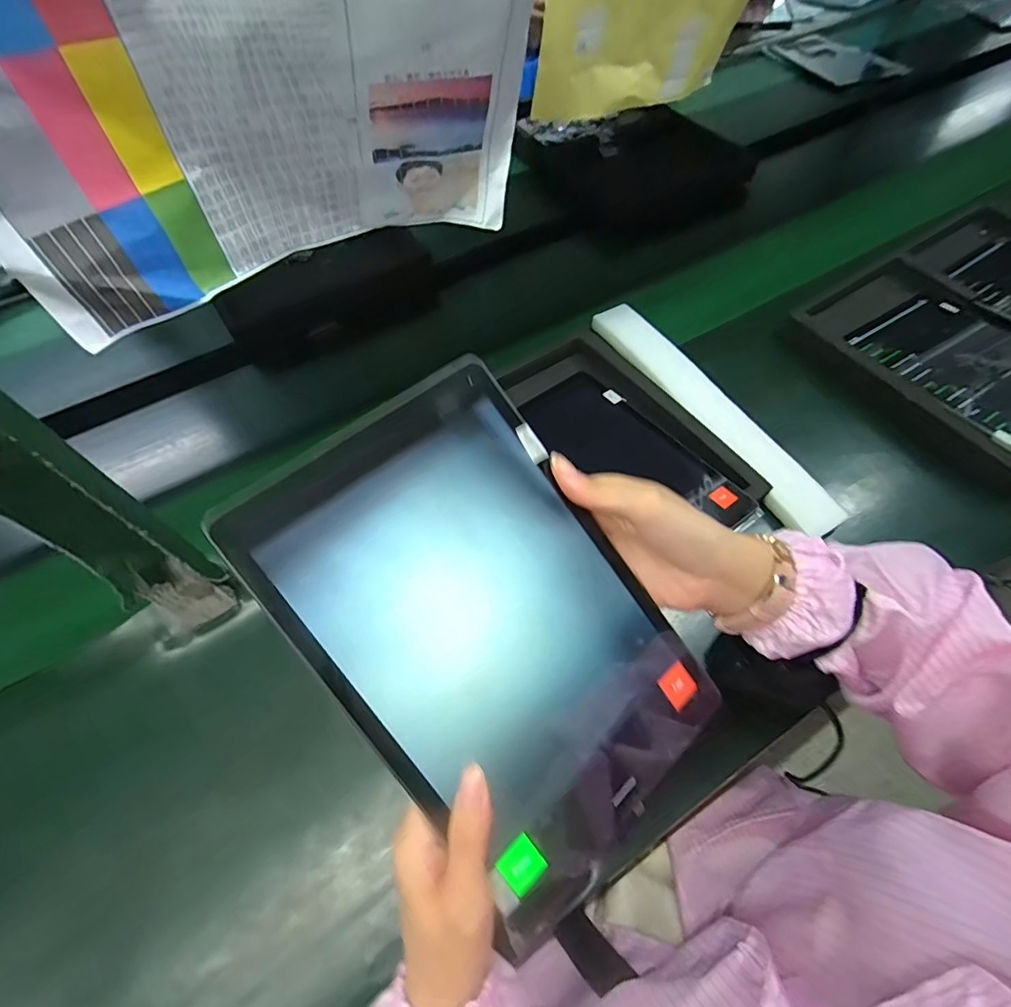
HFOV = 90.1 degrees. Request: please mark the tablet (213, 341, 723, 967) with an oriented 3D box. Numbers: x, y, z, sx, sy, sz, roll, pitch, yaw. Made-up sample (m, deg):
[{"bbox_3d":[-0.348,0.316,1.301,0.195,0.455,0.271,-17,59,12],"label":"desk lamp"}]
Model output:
[{"bbox_3d":[-0.005,0.065,0.271,0.164,0.007,0.259,-36,93,-21],"label":"tablet"}]

